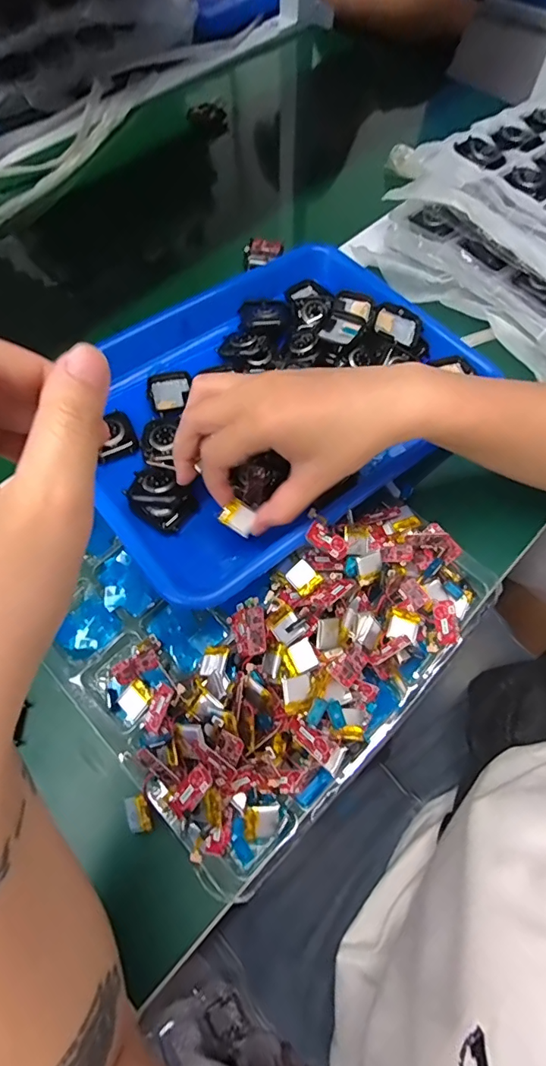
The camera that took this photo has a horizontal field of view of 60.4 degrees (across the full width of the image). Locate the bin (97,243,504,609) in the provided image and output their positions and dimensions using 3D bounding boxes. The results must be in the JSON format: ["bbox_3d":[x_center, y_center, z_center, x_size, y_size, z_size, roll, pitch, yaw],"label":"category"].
[{"bbox_3d":[-0.010,-0.118,0.374,0.319,0.041,0.255,-41,70,-17],"label":"bin"}]

